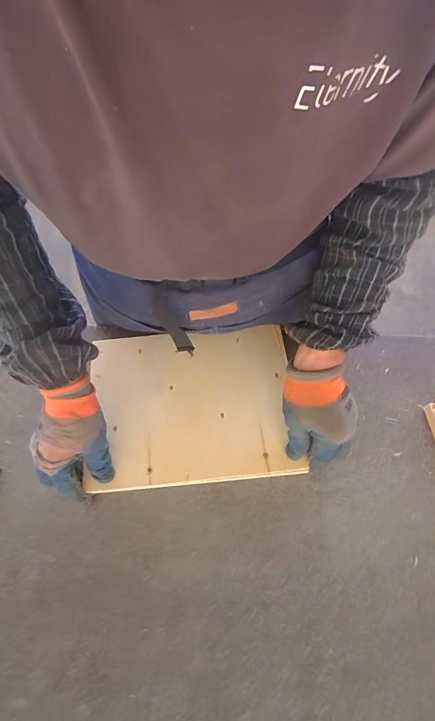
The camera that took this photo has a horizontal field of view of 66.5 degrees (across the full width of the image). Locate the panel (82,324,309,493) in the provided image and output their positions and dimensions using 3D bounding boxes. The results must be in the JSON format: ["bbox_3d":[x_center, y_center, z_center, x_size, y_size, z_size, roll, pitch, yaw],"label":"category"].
[{"bbox_3d":[-0.037,0.060,0.486,0.282,0.012,0.223,-5,66,0],"label":"panel"}]

